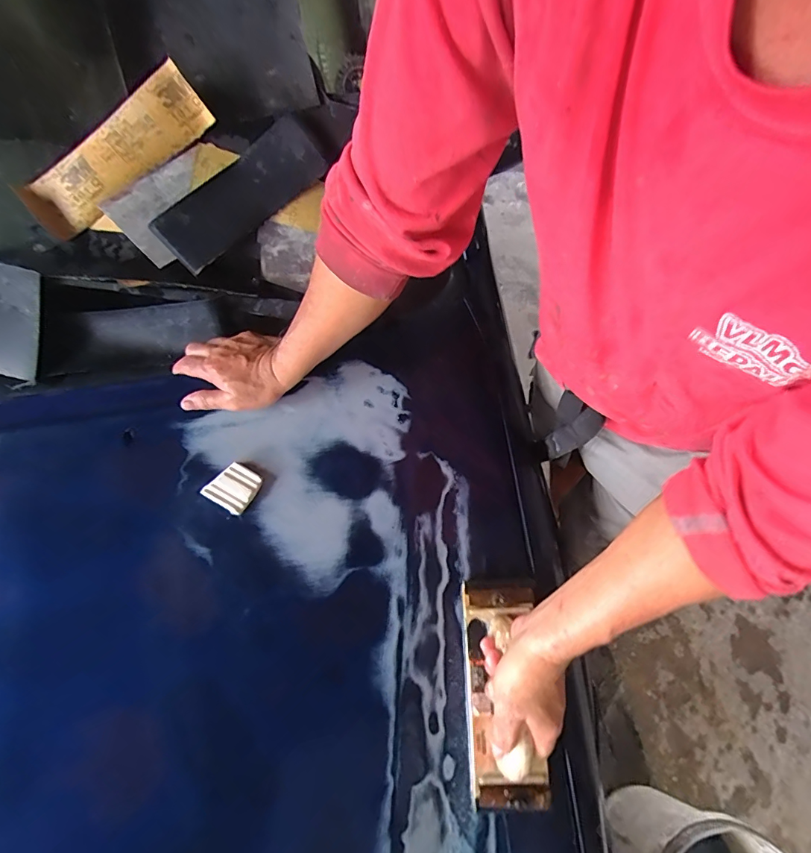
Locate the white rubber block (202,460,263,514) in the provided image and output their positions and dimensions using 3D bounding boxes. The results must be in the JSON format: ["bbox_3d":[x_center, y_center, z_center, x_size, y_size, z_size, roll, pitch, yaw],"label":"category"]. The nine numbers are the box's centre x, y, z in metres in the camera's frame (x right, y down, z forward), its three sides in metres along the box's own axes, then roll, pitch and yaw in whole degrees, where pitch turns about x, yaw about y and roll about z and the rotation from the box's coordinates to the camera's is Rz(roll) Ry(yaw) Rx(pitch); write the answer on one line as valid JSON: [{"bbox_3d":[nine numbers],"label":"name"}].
[{"bbox_3d":[-0.199,0.070,0.515,0.050,0.013,0.050,29,68,9],"label":"white rubber block"}]

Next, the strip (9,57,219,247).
[{"bbox_3d":[-0.360,-0.334,0.550,0.253,0.024,0.075,-33,114,6],"label":"strip"}]

